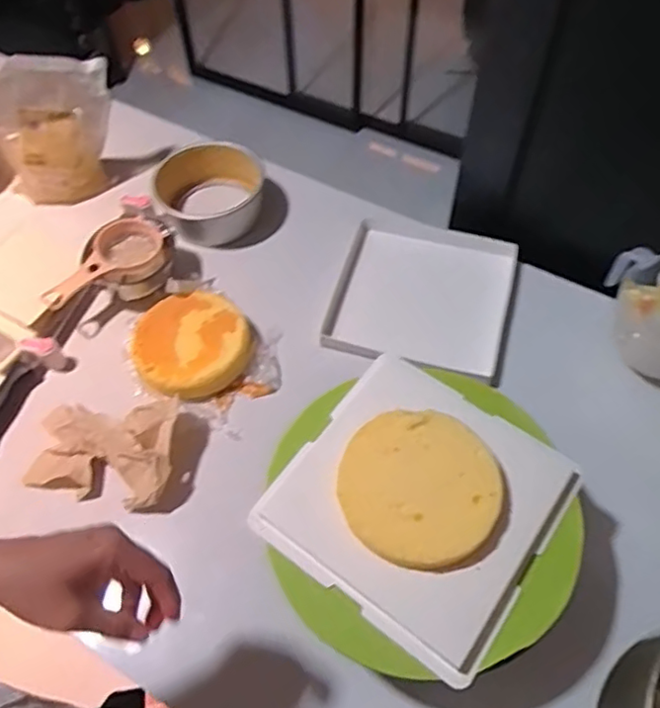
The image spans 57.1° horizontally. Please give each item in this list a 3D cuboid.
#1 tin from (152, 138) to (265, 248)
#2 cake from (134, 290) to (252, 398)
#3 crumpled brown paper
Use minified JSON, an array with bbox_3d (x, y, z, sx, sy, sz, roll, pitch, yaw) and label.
[{"bbox_3d":[-0.181,-0.238,0.917,0.165,0.074,0.154,-1,57,1],"label":"tin"},{"bbox_3d":[-0.177,-0.012,0.779,0.140,0.036,0.138,-1,57,1],"label":"cake"},{"bbox_3d":[-0.265,0.114,0.705,0.167,0.039,0.128,-2,57,1],"label":"crumpled brown paper"}]

